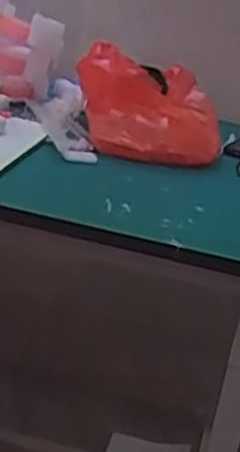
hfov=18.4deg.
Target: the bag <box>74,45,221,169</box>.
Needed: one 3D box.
[{"bbox_3d":[0.044,-0.182,1.144,0.231,0.127,0.152,11,27,-3],"label":"bag"}]

